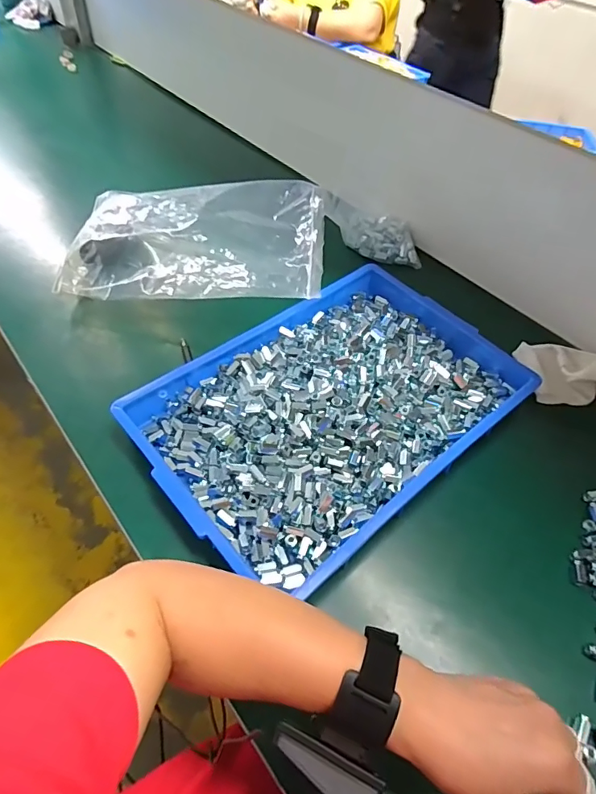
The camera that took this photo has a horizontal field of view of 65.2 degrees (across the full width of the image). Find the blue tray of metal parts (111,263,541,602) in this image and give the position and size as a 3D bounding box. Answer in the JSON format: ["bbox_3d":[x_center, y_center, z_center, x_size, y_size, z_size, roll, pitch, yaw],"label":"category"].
[{"bbox_3d":[0.048,0.006,0.559,0.440,0.051,0.291,-34,61,-26],"label":"blue tray of metal parts"}]

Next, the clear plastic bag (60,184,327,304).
[{"bbox_3d":[-0.146,-0.222,0.684,0.364,0.093,0.219,3,51,-1],"label":"clear plastic bag"}]

